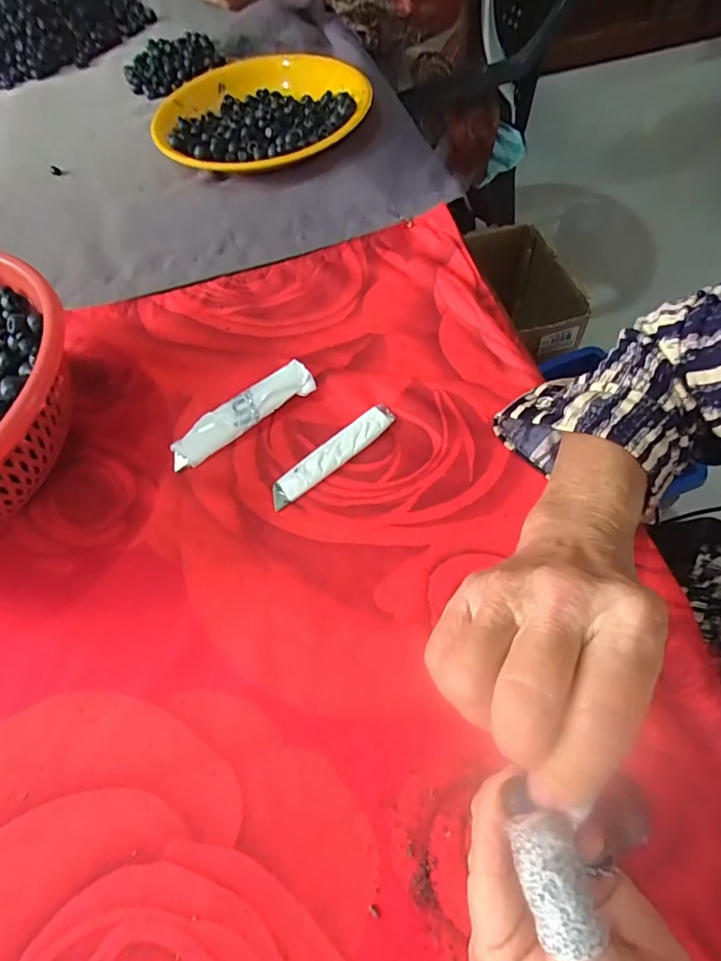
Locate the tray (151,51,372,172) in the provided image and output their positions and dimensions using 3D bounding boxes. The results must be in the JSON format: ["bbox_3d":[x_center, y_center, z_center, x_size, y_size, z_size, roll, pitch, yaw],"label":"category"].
[{"bbox_3d":[-0.109,-0.408,0.536,0.232,0.046,0.216,0,62,4],"label":"tray"}]

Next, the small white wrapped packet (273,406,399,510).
[{"bbox_3d":[-0.019,-0.019,0.337,0.107,0.008,0.020,-36,65,-14],"label":"small white wrapped packet"}]

